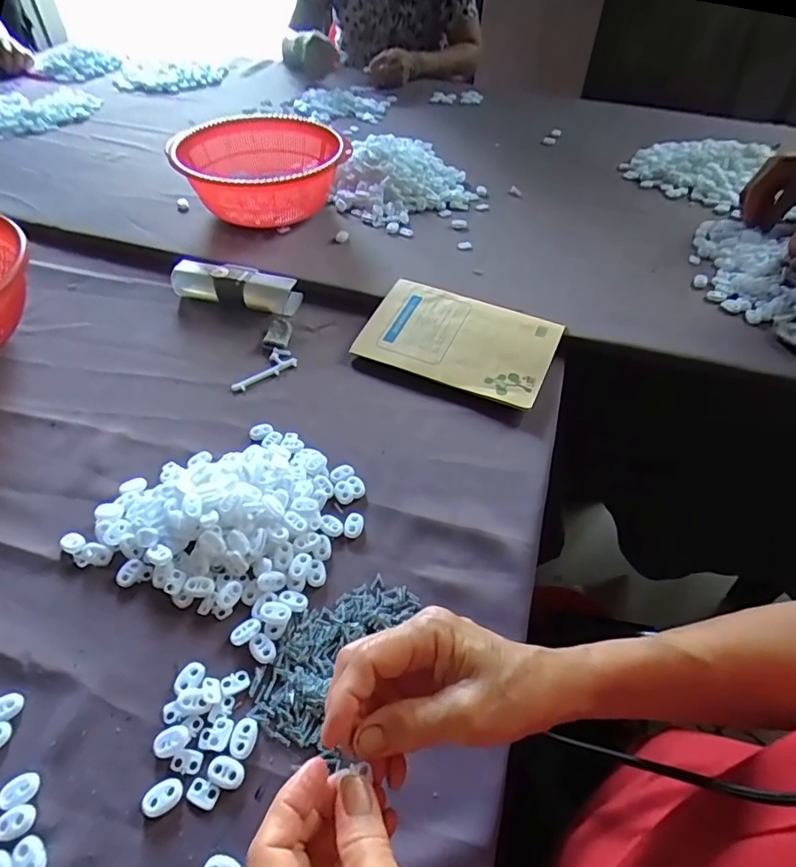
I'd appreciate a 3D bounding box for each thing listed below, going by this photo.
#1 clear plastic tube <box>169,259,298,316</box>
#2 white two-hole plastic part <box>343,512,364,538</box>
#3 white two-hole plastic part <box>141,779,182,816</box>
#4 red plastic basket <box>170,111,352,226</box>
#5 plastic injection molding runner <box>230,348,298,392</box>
[{"bbox_3d":[-0.197,-0.179,0.635,0.155,0.032,0.041,12,50,9],"label":"clear plastic tube"},{"bbox_3d":[-0.036,0.077,0.436,0.015,0.006,0.021,14,50,11],"label":"white two-hole plastic part"},{"bbox_3d":[-0.140,0.216,0.310,0.023,0.004,0.016,-18,52,-16],"label":"white two-hole plastic part"},{"bbox_3d":[-0.197,-0.368,0.747,0.229,0.097,0.218,1,49,-1],"label":"red plastic basket"},{"bbox_3d":[-0.148,-0.071,0.565,0.075,0.007,0.034,-31,56,-25],"label":"plastic injection molding runner"}]

